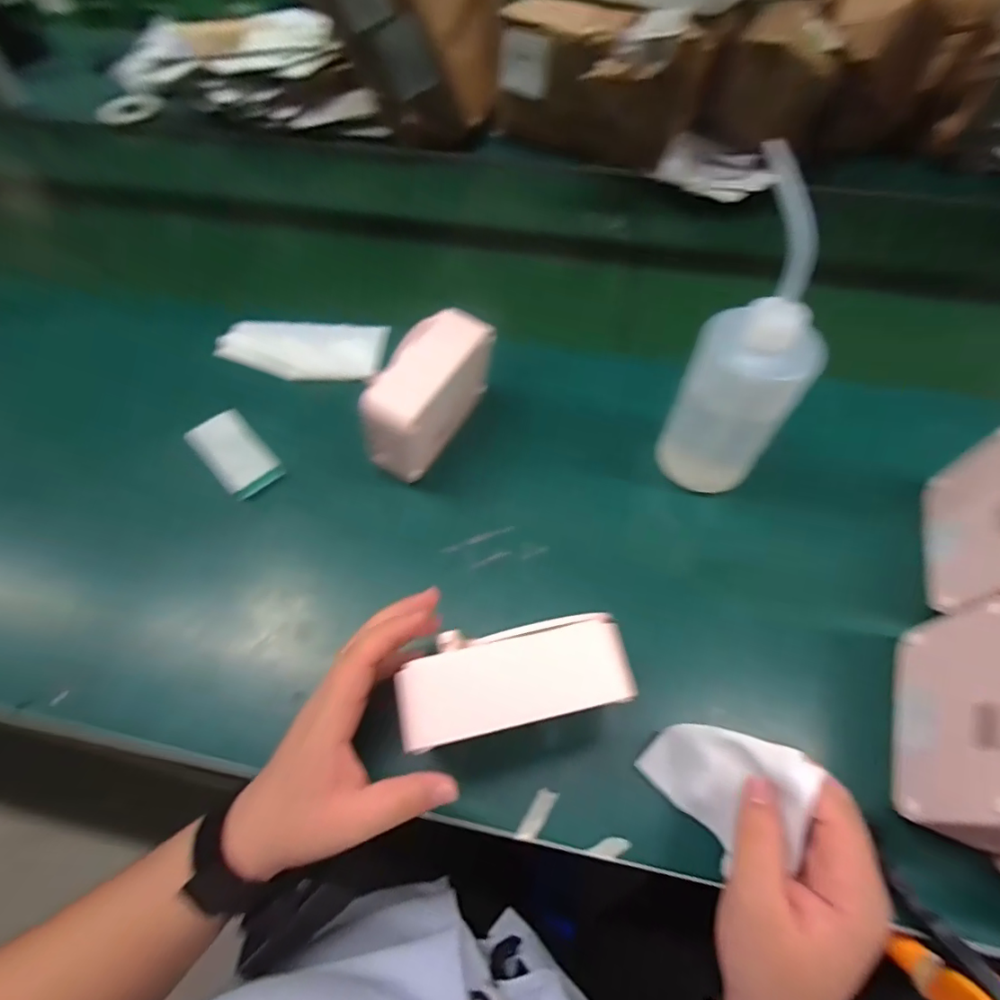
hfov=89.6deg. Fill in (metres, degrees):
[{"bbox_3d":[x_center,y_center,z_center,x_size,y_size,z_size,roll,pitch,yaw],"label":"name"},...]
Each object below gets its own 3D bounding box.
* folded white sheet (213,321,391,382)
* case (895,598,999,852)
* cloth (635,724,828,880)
[{"bbox_3d":[-0.208,-0.162,0.544,0.166,0.012,0.074,0,72,-20],"label":"folded white sheet"},{"bbox_3d":[0.297,0.136,0.301,0.053,0.097,0.130,20,60,13],"label":"case"},{"bbox_3d":[0.134,0.163,0.295,0.051,0.080,0.077,-38,64,-21],"label":"cloth"}]

